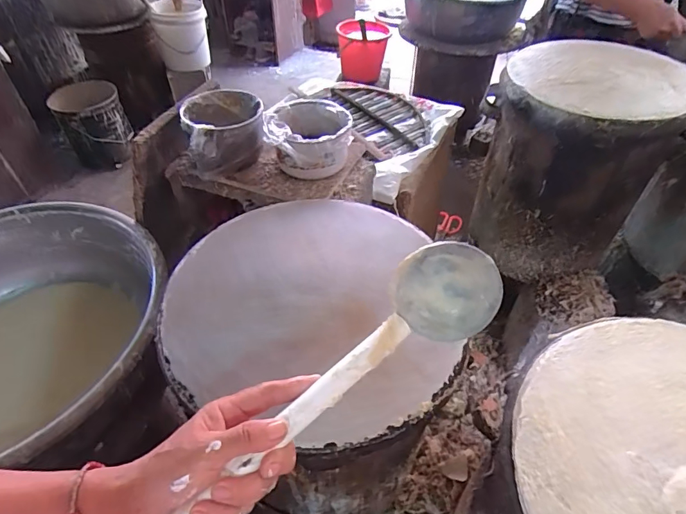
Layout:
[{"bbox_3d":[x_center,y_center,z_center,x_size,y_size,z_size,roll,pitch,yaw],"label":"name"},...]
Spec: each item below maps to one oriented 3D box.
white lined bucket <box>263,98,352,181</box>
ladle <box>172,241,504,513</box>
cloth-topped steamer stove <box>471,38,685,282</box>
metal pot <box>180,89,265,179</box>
[{"bbox_3d":[-0.065,-0.225,0.825,0.145,0.089,0.143,-1,47,1],"label":"white lined bucket"},{"bbox_3d":[-0.024,0.117,0.325,0.376,0.067,0.071,-37,60,-20],"label":"ladle"},{"bbox_3d":[0.531,-0.218,1.065,0.351,0.453,0.320,19,54,15],"label":"cloth-topped steamer stove"},{"bbox_3d":[-0.217,-0.230,0.833,0.143,0.098,0.168,-14,49,-12],"label":"metal pot"}]

